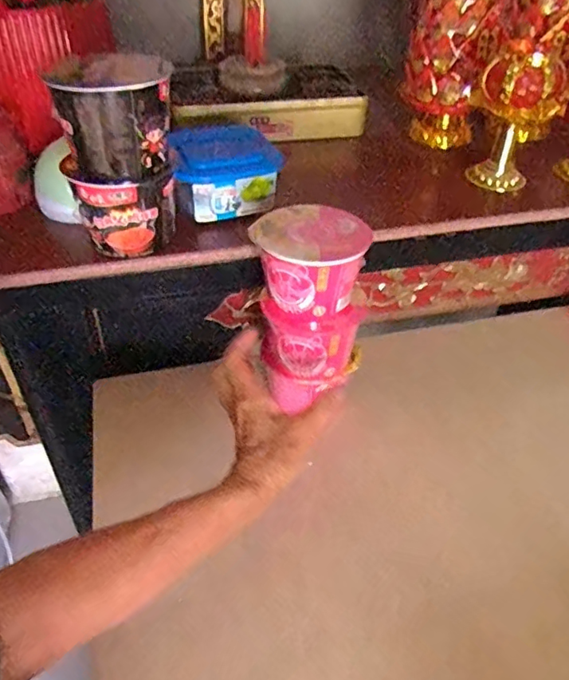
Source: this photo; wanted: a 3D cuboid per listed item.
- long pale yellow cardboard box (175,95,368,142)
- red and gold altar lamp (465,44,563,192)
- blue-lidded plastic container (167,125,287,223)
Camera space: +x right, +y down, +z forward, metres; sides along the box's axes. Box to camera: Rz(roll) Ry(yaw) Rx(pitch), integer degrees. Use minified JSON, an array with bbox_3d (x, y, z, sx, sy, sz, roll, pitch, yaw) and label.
[{"bbox_3d":[-0.012,-0.284,0.718,0.247,0.052,0.019,-10,42,-13],"label":"long pale yellow cardboard box"},{"bbox_3d":[0.251,-0.244,0.615,0.082,0.144,0.075,22,45,22],"label":"red and gold altar lamp"},{"bbox_3d":[-0.060,-0.176,0.568,0.112,0.068,0.100,-11,42,-14],"label":"blue-lidded plastic container"}]

